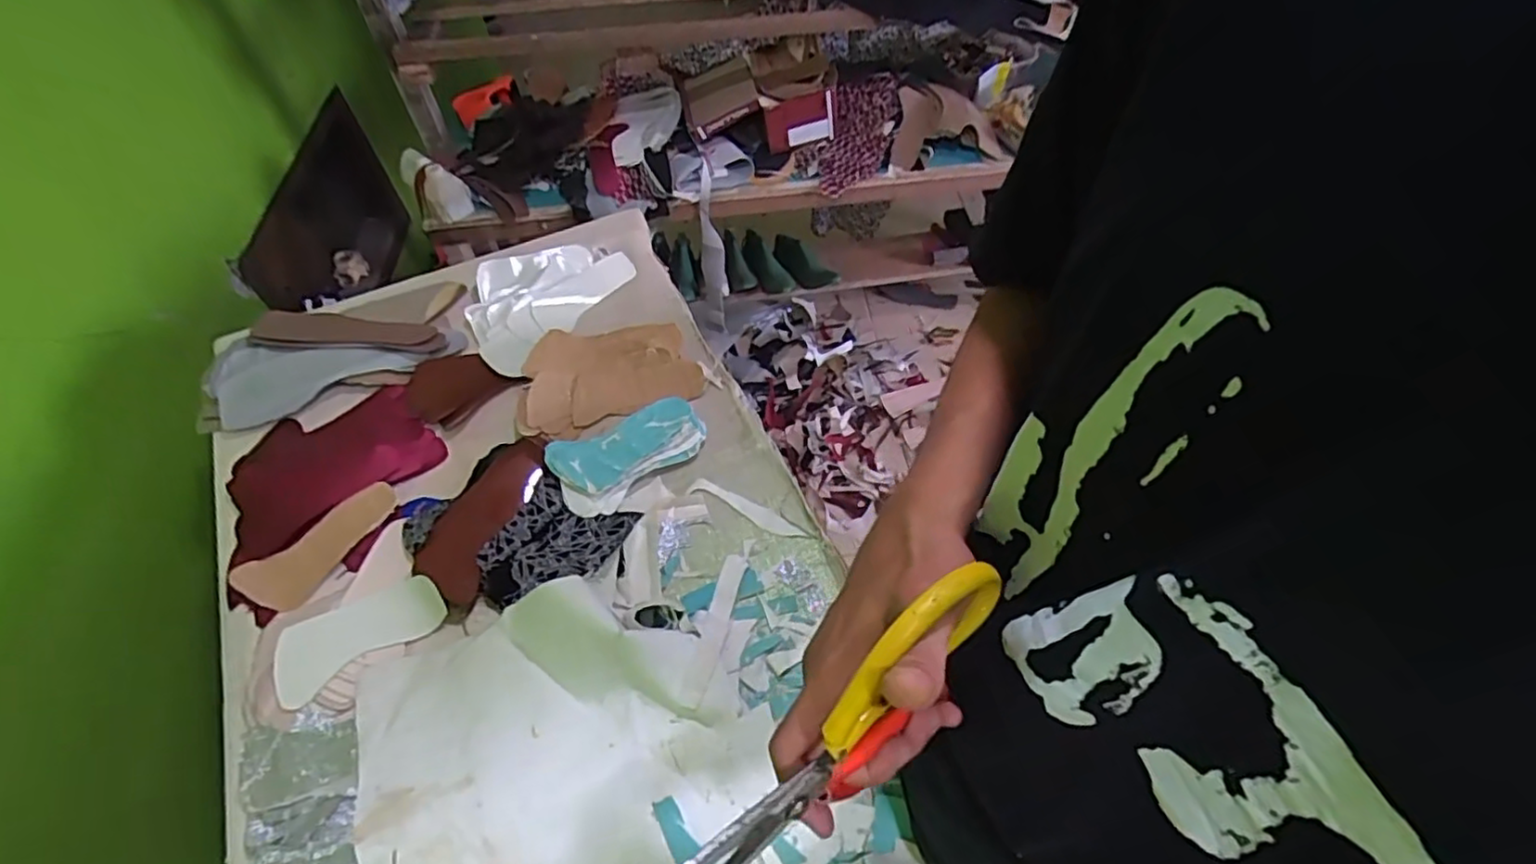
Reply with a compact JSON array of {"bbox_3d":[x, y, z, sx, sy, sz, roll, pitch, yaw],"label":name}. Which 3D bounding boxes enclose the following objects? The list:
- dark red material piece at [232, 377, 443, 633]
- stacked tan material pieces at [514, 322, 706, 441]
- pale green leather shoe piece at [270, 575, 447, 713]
[{"bbox_3d":[-0.497,0.062,0.778,0.219,0.030,0.244,-22,56,-12],"label":"dark red material piece"},{"bbox_3d":[-0.208,-0.075,0.851,0.228,0.055,0.122,-19,56,-11],"label":"stacked tan material pieces"},{"bbox_3d":[-0.398,0.195,0.649,0.153,0.021,0.065,-27,93,-24],"label":"pale green leather shoe piece"}]

